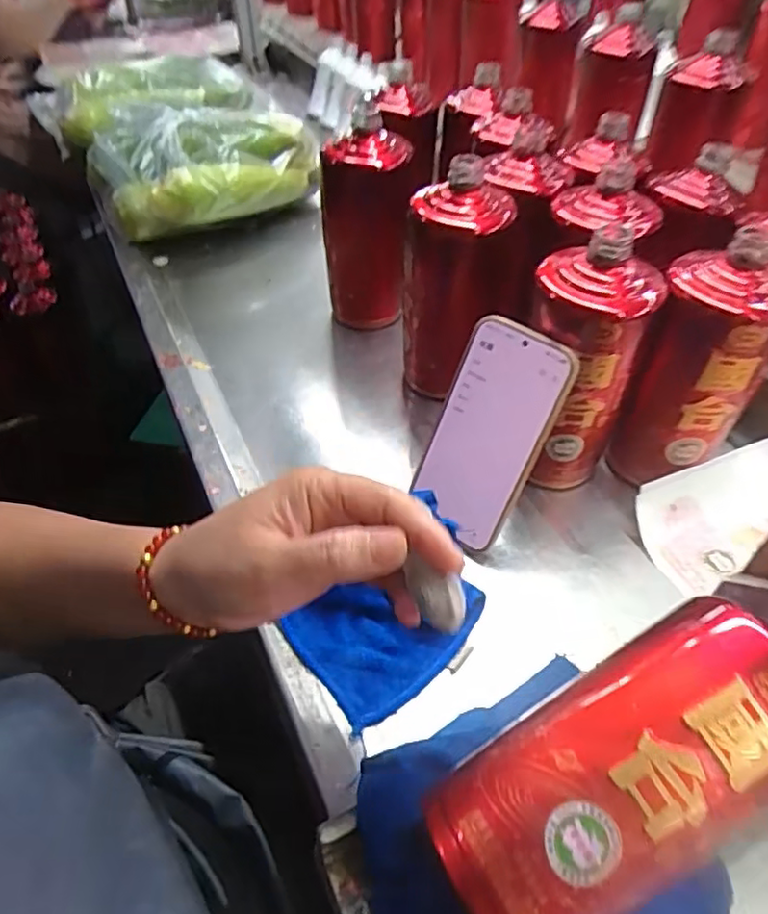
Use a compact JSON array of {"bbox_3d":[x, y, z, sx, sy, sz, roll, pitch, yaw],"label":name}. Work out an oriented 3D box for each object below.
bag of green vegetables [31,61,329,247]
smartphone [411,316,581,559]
[{"bbox_3d":[-0.266,-0.415,0.806,0.258,0.124,0.319,-30,53,-23],"label":"bag of green vegetables"},{"bbox_3d":[0.074,-0.014,0.439,0.072,0.155,0.013,30,23,19],"label":"smartphone"}]

